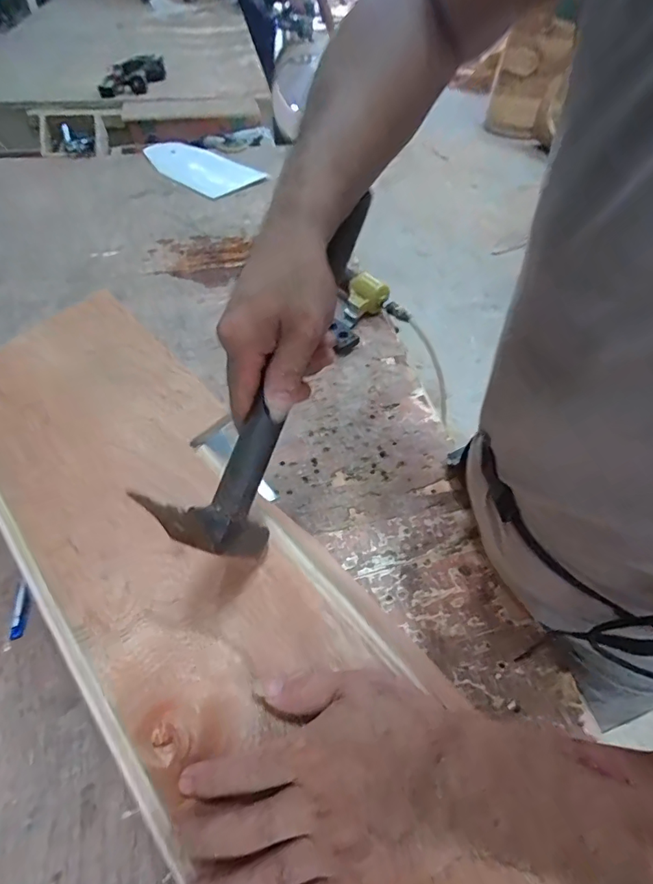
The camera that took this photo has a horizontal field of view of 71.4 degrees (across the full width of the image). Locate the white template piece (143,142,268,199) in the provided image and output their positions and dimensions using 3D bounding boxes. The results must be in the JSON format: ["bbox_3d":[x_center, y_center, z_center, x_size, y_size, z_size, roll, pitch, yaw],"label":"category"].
[{"bbox_3d":[-0.374,-0.794,1.303,0.418,0.013,0.206,39,60,24],"label":"white template piece"}]

